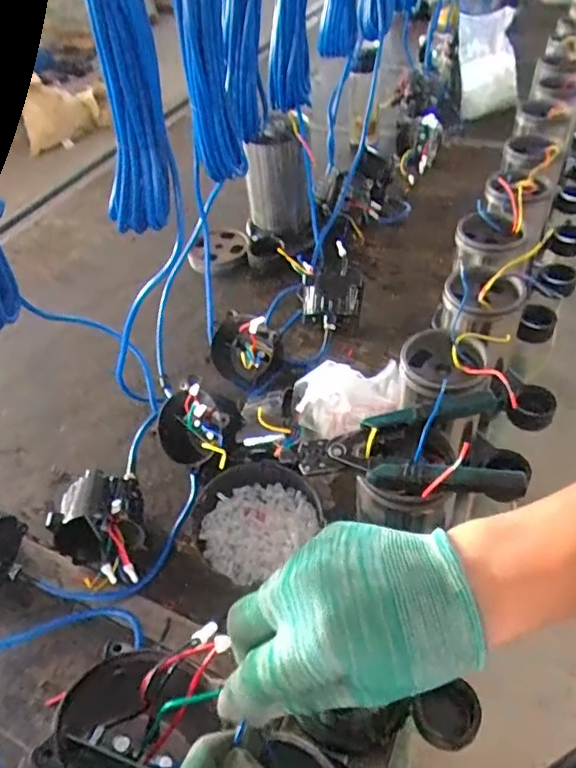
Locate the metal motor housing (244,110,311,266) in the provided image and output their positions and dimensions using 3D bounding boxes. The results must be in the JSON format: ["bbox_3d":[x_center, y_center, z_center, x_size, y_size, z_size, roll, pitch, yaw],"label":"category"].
[{"bbox_3d":[-0.019,-0.320,0.951,0.120,0.215,0.101,-8,47,-1],"label":"metal motor housing"}]

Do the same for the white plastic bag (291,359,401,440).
[{"bbox_3d":[0.082,0.013,0.695,0.155,0.103,0.065,-20,48,-12],"label":"white plastic bag"}]

